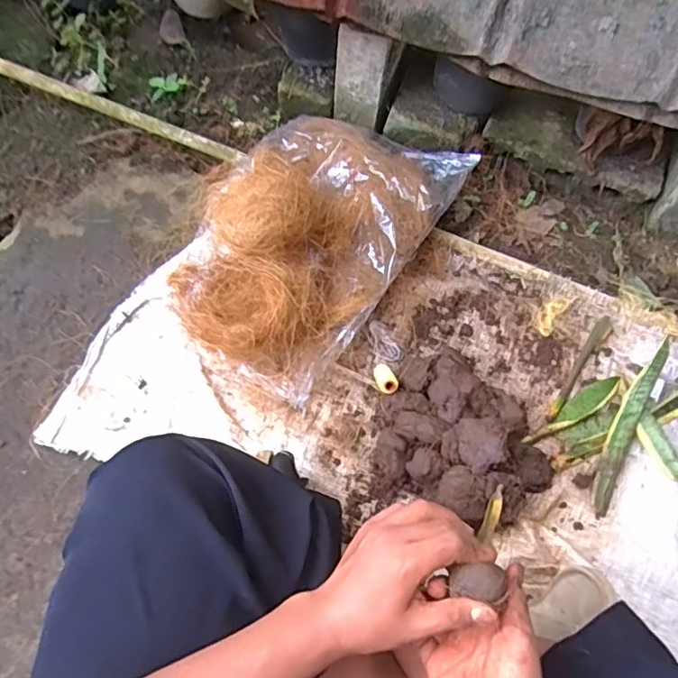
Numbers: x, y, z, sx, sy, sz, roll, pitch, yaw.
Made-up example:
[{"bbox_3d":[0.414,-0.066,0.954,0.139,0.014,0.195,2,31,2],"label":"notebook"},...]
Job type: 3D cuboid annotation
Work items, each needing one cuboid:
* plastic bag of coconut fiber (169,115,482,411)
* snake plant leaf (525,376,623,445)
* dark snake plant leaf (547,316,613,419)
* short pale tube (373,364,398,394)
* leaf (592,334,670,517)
[{"bbox_3d":[-0.029,-0.168,0.750,0.271,0.185,0.449,29,67,10],"label":"plastic bag of coconut fiber"},{"bbox_3d":[0.322,0.096,0.738,0.164,0.015,0.030,-32,70,-16],"label":"snake plant leaf"},{"bbox_3d":[0.339,0.038,0.773,0.022,0.009,0.187,37,68,14],"label":"dark snake plant leaf"},{"bbox_3d":[0.061,0.052,0.728,0.023,0.016,0.064,-9,22,-7],"label":"short pale tube"},{"bbox_3d":[0.385,0.107,0.725,0.030,0.037,0.256,27,66,10],"label":"leaf"}]

